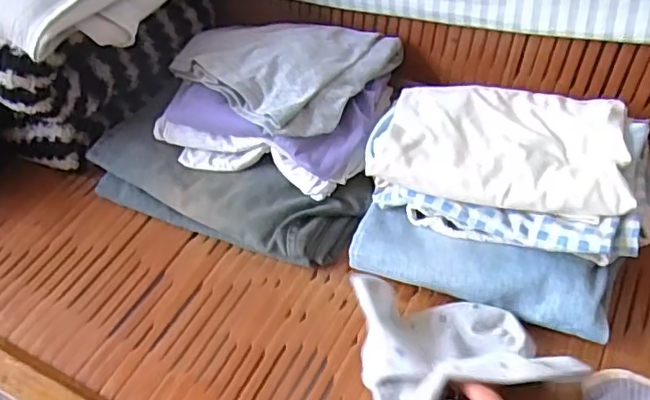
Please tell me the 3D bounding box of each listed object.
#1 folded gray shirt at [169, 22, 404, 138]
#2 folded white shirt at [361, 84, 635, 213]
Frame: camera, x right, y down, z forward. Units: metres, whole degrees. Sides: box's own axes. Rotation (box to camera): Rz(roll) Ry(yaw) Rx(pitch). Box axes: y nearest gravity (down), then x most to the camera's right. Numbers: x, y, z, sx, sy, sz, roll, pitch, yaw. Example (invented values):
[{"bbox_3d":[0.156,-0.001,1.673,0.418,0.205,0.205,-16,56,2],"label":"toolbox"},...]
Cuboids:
[{"bbox_3d":[-0.056,-0.156,0.640,0.220,0.042,0.183,25,57,21],"label":"folded gray shirt"},{"bbox_3d":[0.156,-0.062,0.544,0.215,0.033,0.143,9,53,10],"label":"folded white shirt"}]

